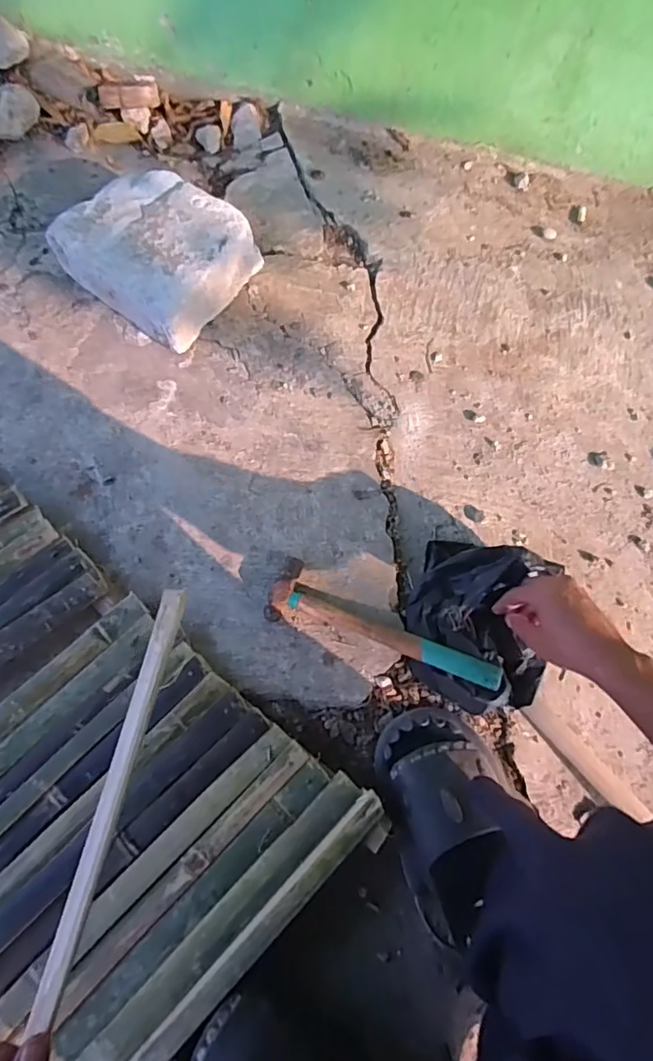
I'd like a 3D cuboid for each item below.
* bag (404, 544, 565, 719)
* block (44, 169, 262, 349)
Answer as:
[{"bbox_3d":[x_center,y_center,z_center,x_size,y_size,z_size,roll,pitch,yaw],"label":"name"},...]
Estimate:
[{"bbox_3d":[0.181,0.109,0.646,0.158,0.063,0.191,9,75,2],"label":"bag"},{"bbox_3d":[-0.237,-0.385,0.758,0.221,0.100,0.186,34,78,7],"label":"block"}]

